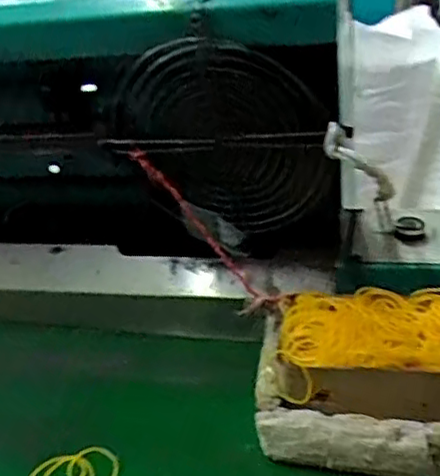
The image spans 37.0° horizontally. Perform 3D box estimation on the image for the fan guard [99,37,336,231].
[{"bbox_3d":[-0.009,-0.084,0.559,0.194,0.159,0.034,5,29,21],"label":"fan guard"}]

